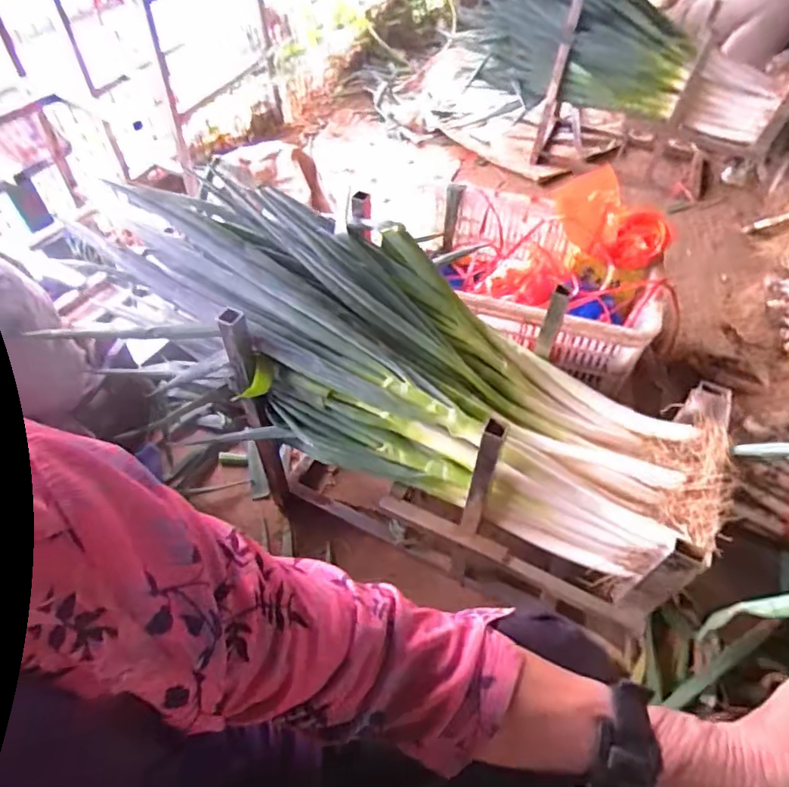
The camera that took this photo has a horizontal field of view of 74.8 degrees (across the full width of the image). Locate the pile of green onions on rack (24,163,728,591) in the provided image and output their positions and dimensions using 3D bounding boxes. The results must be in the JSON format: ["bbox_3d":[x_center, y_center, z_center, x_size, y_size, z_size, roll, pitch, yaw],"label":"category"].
[{"bbox_3d":[0.018,-0.032,0.754,0.813,0.214,0.297,29,57,5],"label":"pile of green onions on rack"}]

